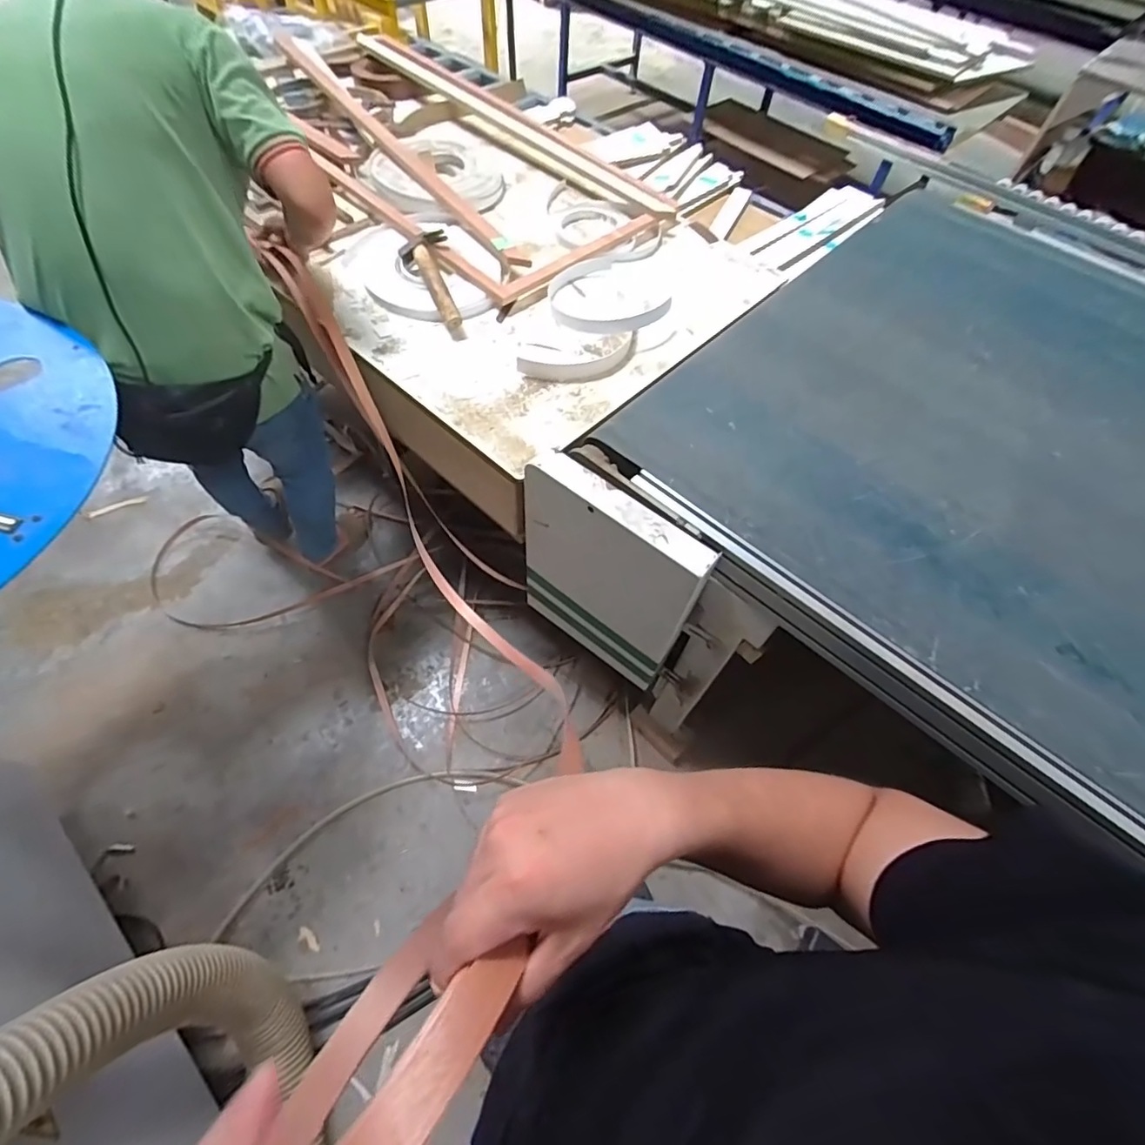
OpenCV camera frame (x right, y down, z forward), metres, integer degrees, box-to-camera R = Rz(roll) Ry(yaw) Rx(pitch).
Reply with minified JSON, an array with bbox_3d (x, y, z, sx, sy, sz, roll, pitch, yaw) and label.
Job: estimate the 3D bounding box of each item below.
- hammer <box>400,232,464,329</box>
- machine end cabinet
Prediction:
[{"bbox_3d":[-0.282,-0.605,1.121,0.097,0.059,0.281,-17,62,-14],"label":"hammer"},{"bbox_3d":[0.058,0.022,1.048,0.345,0.499,0.062,36,63,16],"label":"machine end cabinet"}]

